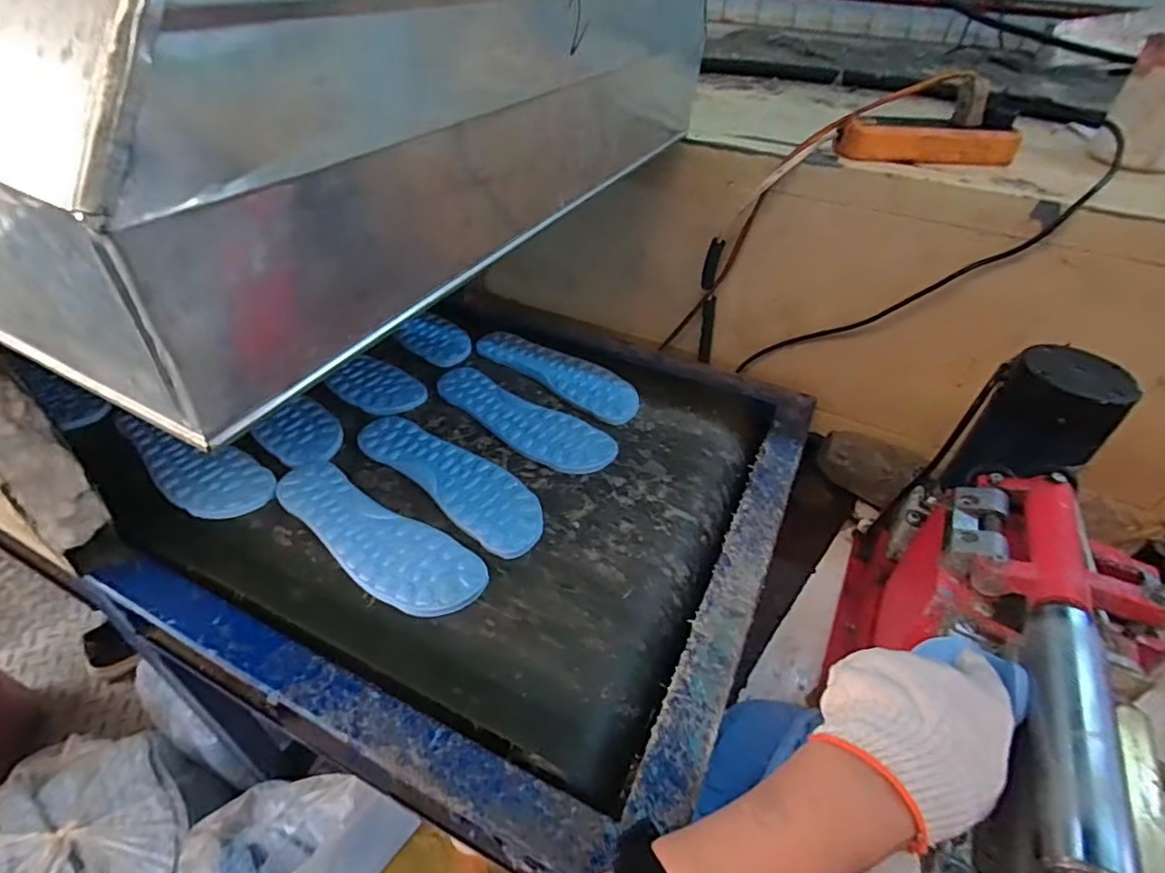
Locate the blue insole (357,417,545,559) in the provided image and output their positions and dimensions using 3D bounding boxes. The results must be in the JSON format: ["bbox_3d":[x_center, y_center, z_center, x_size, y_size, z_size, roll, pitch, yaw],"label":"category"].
[{"bbox_3d":[-0.143,0.039,0.629,0.255,0.012,0.078,32,50,28],"label":"blue insole"}]

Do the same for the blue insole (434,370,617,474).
[{"bbox_3d":[-0.077,-0.023,0.706,0.253,0.006,0.082,28,48,25],"label":"blue insole"}]

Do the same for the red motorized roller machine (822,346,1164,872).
[{"bbox_3d":[0.315,0.160,0.456,0.158,0.282,0.422,22,46,20],"label":"red motorized roller machine"}]

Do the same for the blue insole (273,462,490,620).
[{"bbox_3d":[-0.206,0.095,0.562,0.252,0.009,0.081,25,47,22],"label":"blue insole"}]

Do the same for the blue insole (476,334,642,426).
[{"bbox_3d":[-0.037,-0.088,0.777,0.252,0.010,0.072,27,48,24],"label":"blue insole"}]

